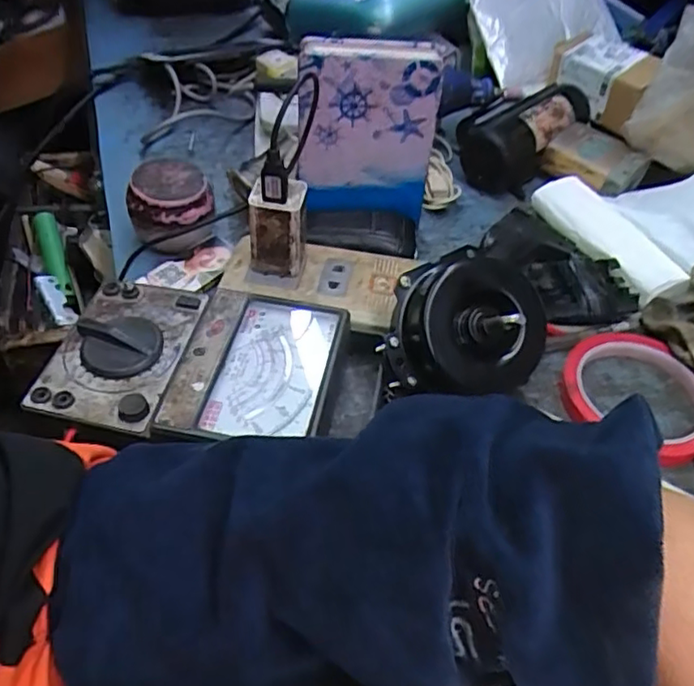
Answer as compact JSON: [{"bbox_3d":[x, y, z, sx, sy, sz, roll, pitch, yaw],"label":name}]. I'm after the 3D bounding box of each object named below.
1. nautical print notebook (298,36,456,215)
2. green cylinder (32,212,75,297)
[{"bbox_3d":[0.016,-0.149,0.451,0.099,0.132,0.022,-3,48,-8],"label":"nautical print notebook"},{"bbox_3d":[-0.284,-0.083,0.606,0.023,0.024,0.089,-19,77,-20],"label":"green cylinder"}]

